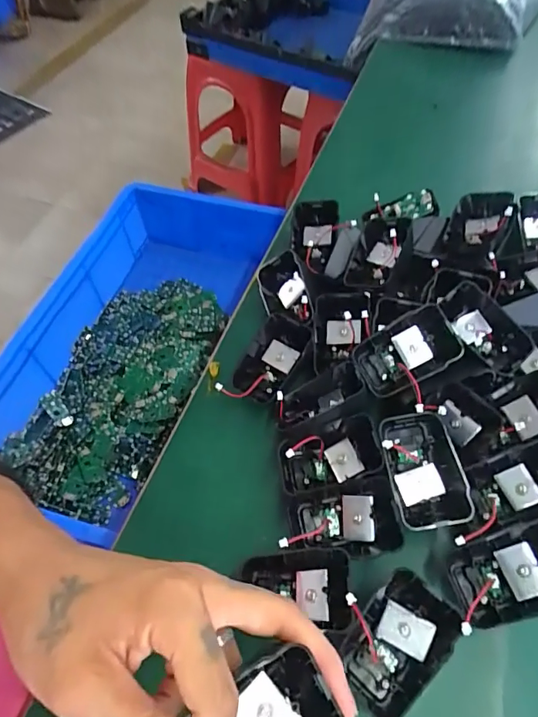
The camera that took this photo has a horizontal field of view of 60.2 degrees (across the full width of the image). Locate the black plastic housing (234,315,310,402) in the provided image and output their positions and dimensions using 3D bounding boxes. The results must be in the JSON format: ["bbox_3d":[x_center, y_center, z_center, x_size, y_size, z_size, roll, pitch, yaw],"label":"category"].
[{"bbox_3d":[0.001,0.001,0.362,0.039,0.023,0.068,25,72,12],"label":"black plastic housing"}]

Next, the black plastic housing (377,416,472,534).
[{"bbox_3d":[0.097,0.072,0.294,0.046,0.026,0.068,-7,54,-2],"label":"black plastic housing"}]

